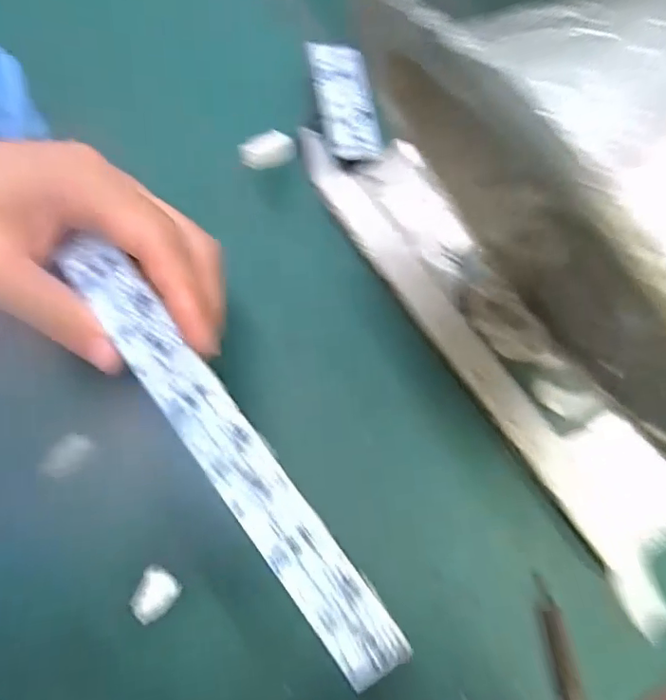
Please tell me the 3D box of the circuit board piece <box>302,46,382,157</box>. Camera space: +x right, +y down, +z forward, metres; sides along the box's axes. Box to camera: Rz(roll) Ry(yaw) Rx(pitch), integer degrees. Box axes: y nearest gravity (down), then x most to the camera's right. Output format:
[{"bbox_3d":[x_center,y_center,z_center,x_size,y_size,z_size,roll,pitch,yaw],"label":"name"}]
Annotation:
[{"bbox_3d":[0.006,-0.127,0.277,0.028,0.005,0.062,-10,81,-13],"label":"circuit board piece"}]

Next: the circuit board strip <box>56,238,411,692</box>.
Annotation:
[{"bbox_3d":[-0.041,0.032,0.200,0.025,0.004,0.189,-40,79,7],"label":"circuit board strip"}]

